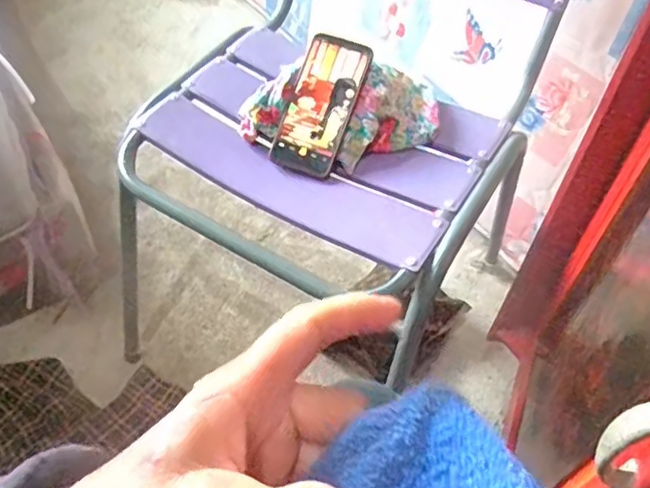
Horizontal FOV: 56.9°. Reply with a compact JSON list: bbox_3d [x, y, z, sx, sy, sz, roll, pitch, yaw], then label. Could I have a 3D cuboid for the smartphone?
[{"bbox_3d":[-0.004,-0.164,0.707,0.071,0.012,0.167,20,85,13],"label":"smartphone"}]

